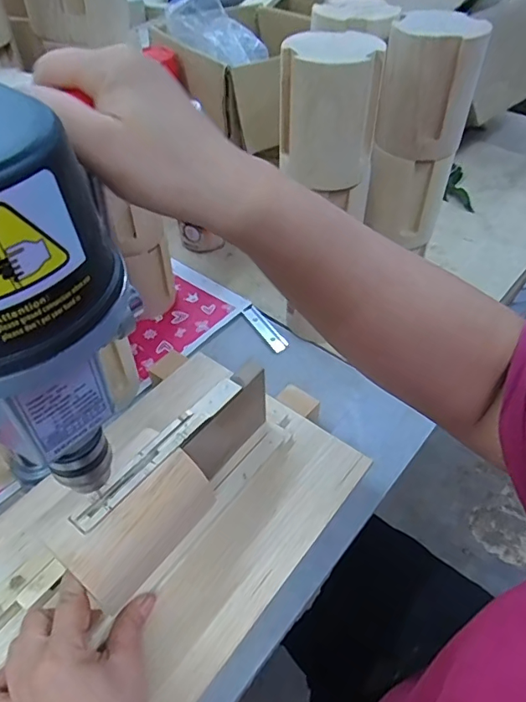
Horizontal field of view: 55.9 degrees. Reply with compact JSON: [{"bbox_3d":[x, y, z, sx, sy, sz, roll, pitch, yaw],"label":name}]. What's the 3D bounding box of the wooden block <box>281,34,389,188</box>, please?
[{"bbox_3d":[0.052,-0.196,0.407,0.075,0.100,0.070,15,49,12],"label":"wooden block"}]

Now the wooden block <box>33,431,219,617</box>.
[{"bbox_3d":[-0.089,0.107,0.331,0.068,0.038,0.098,30,54,24],"label":"wooden block"}]

